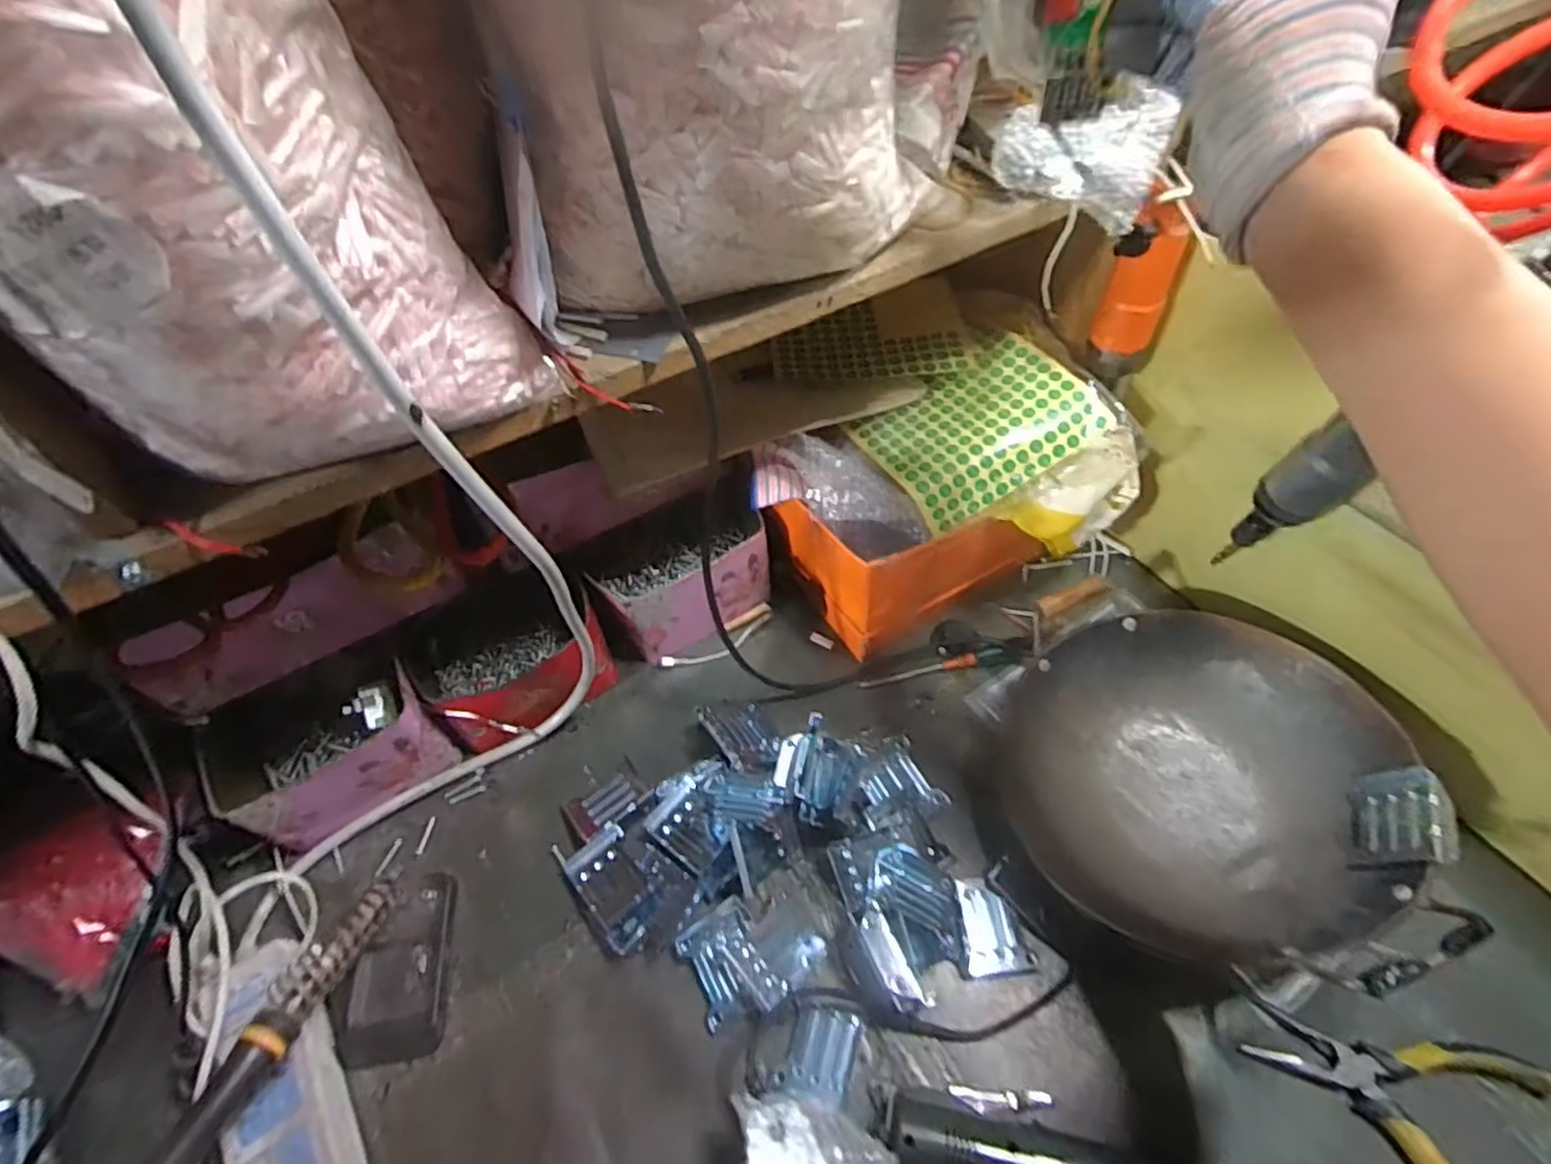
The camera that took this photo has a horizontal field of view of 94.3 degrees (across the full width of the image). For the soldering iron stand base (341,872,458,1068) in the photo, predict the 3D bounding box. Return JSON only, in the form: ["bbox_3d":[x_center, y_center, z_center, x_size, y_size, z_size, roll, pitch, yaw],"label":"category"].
[{"bbox_3d":[-0.248,0.253,0.478,0.057,0.016,0.110,-7,54,-1],"label":"soldering iron stand base"}]

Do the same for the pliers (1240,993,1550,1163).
[{"bbox_3d":[0.353,0.278,0.398,0.082,0.027,0.148,-40,52,-24],"label":"pliers"}]

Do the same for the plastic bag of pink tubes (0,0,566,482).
[{"bbox_3d":[-0.179,-0.132,0.213,0.154,0.241,0.063,-37,59,-21],"label":"plastic bag of pink tubes"}]

